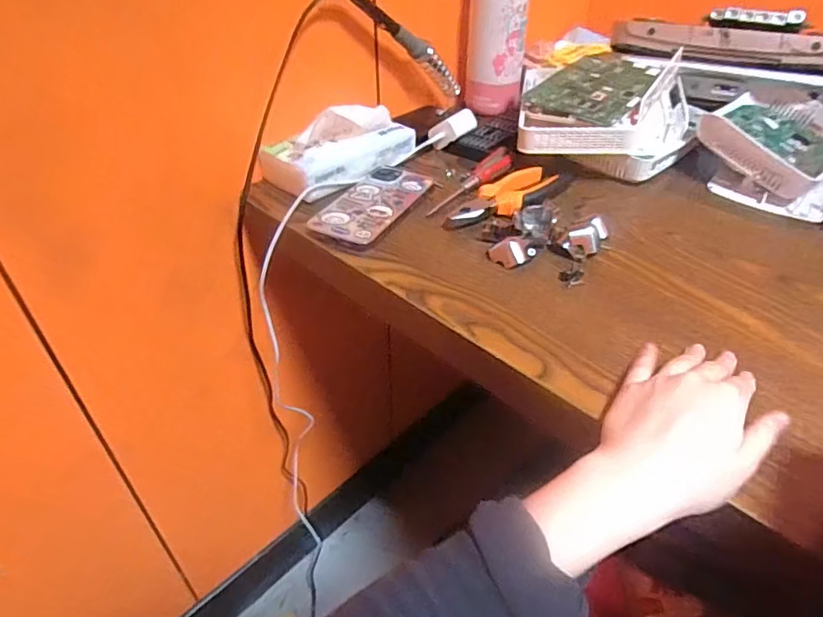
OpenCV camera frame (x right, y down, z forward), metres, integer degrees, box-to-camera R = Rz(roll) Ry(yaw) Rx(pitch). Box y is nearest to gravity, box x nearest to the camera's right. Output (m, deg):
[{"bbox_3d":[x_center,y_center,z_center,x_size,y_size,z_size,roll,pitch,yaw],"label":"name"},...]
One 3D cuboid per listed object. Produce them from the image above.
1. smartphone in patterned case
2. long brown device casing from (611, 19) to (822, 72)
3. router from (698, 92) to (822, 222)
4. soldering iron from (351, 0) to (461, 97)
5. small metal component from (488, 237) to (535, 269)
[{"bbox_3d":[-0.037,-0.101,0.527,0.065,0.014,0.139,19,44,22],"label":"smartphone in patterned case"},{"bbox_3d":[0.376,-0.313,0.640,0.263,0.033,0.050,13,42,15],"label":"long brown device casing"},{"bbox_3d":[0.387,-0.170,0.576,0.144,0.063,0.170,21,44,24],"label":"router"},{"bbox_3d":[-0.008,-0.295,0.601,0.223,0.024,0.023,17,19,-50],"label":"soldering iron"},{"bbox_3d":[0.085,-0.049,0.463,0.026,0.017,0.030,-30,48,-31],"label":"small metal component"}]

